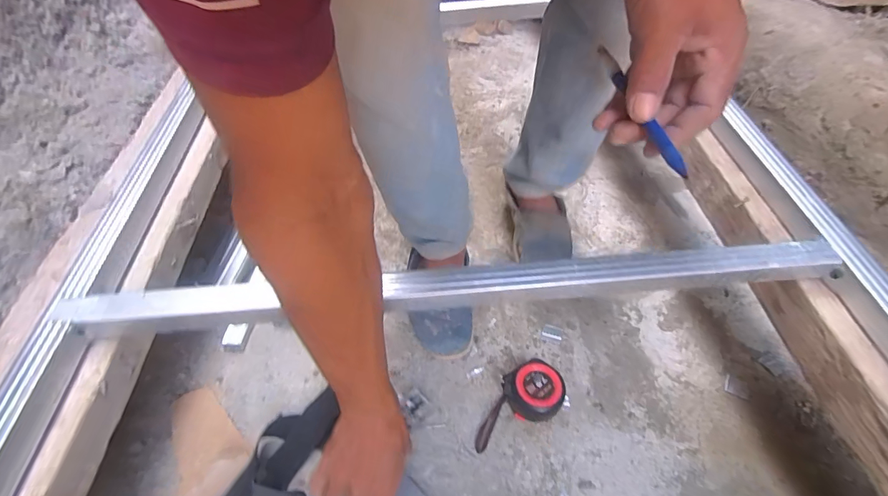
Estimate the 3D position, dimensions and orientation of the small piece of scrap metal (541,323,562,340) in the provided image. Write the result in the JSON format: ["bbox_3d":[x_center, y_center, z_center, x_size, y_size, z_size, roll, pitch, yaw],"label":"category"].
[{"bbox_3d":[0.162,0.125,0.626,0.029,0.004,0.022,17,50,14],"label":"small piece of scrap metal"}]

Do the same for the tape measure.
[{"bbox_3d":[0.088,0.199,0.531,0.129,0.046,0.072,-25,52,-20],"label":"tape measure"}]

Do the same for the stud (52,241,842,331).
[{"bbox_3d":[0.016,0.038,0.398,0.722,0.030,0.042,-5,48,0],"label":"stud"}]

